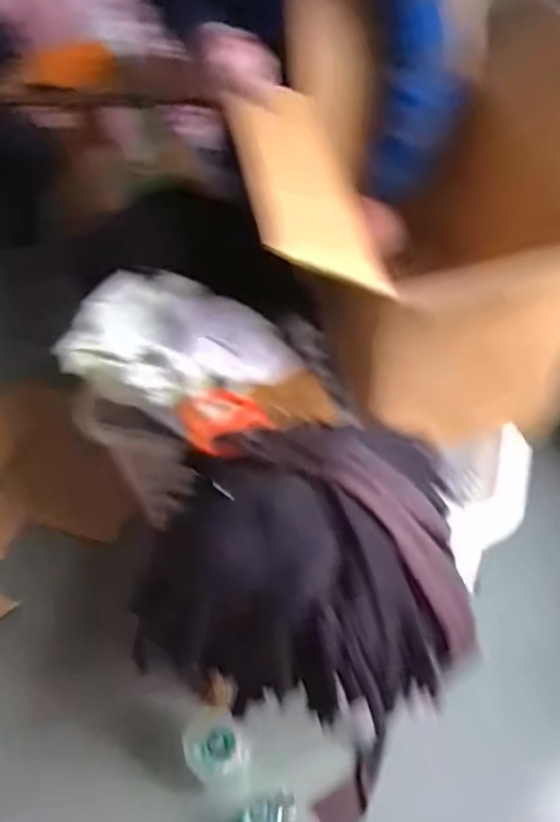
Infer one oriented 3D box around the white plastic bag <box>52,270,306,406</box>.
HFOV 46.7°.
[{"bbox_3d":[-0.127,-0.085,0.810,0.266,0.079,0.148,15,55,17],"label":"white plastic bag"}]

